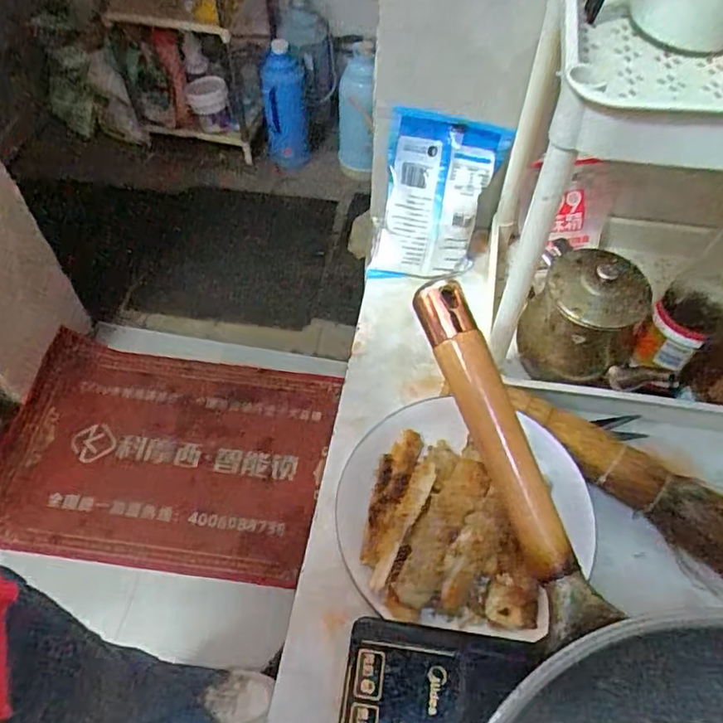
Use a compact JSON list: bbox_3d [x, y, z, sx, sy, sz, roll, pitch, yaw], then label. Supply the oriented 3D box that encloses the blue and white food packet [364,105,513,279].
[{"bbox_3d":[0.075,-0.159,0.602,0.112,0.161,0.025,8,17,1],"label":"blue and white food packet"}]

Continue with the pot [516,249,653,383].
[{"bbox_3d":[0.186,-0.034,0.517,0.081,0.102,0.083,0,56,-1],"label":"pot"}]

